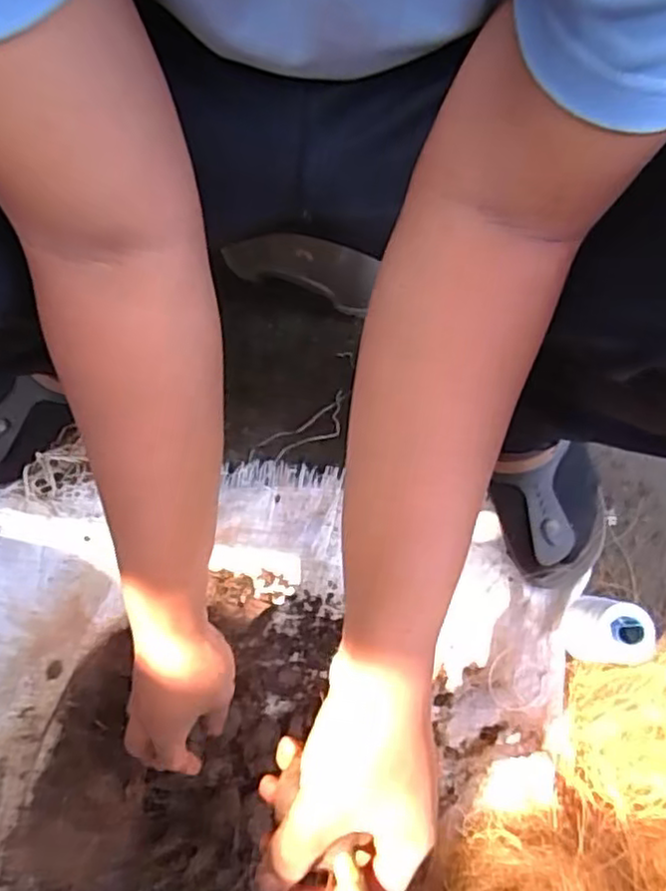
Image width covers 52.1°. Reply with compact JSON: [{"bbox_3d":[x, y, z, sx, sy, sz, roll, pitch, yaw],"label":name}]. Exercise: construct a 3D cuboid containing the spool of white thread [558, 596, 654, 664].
[{"bbox_3d":[0.241,0.162,0.606,0.051,0.092,0.058,9,78,0],"label":"spool of white thread"}]

